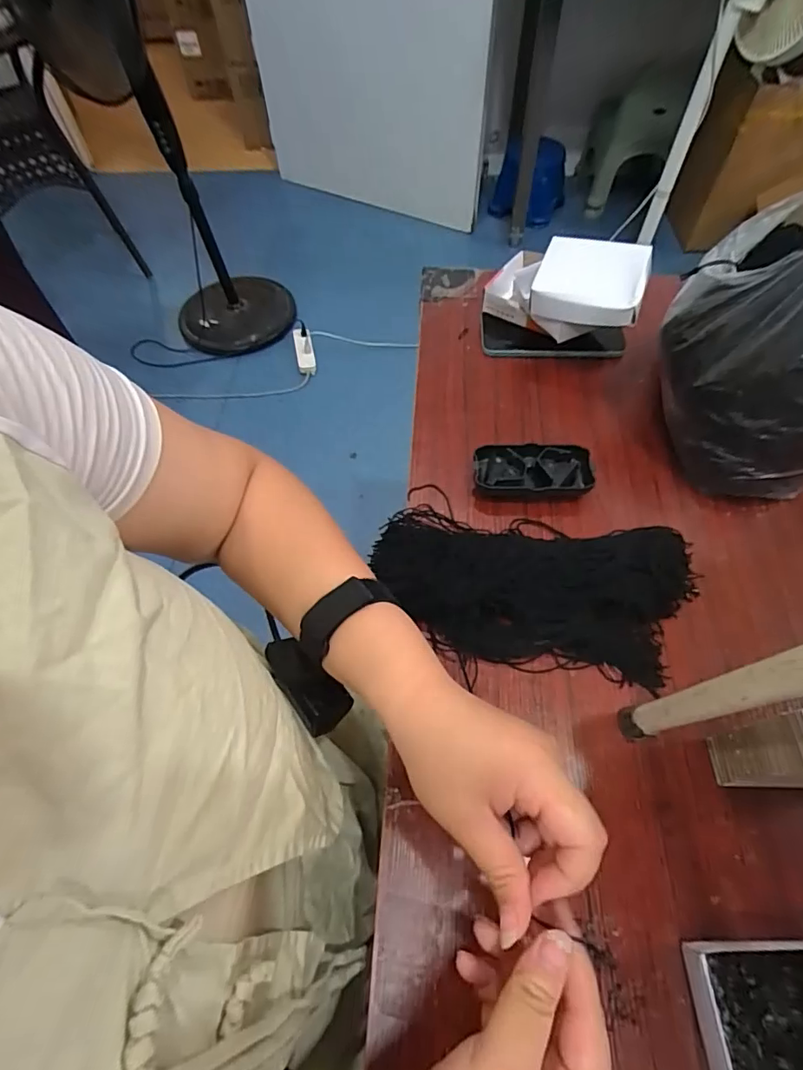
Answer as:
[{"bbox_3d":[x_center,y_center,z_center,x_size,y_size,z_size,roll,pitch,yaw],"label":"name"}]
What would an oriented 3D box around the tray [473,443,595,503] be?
[{"bbox_3d":[0.125,-0.057,0.491,0.110,0.028,0.052,1,60,3],"label":"tray"}]

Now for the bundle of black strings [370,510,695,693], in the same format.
[{"bbox_3d":[0.109,0.041,0.432,0.270,0.037,0.133,8,61,7],"label":"bundle of black strings"}]

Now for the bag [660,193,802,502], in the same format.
[{"bbox_3d":[0.317,-0.160,0.414,0.132,0.262,0.170,-29,63,-15],"label":"bag"}]

